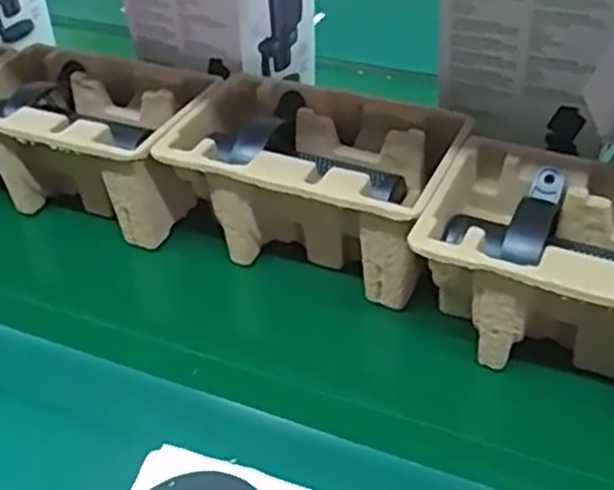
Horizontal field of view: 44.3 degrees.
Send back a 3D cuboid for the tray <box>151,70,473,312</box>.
[{"bbox_3d":[0.006,-0.047,0.630,0.222,0.109,0.140,13,40,22],"label":"tray"}]

